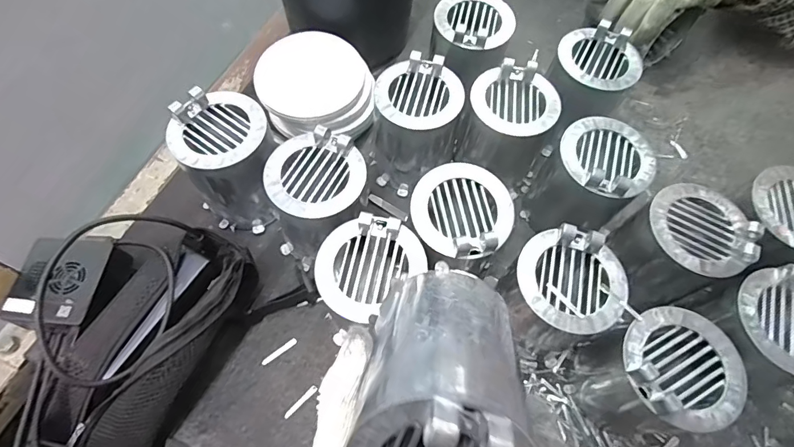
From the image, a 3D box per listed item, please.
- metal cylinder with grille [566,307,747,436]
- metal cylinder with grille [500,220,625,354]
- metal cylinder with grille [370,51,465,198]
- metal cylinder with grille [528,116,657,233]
[{"bbox_3d":[0.208,0.128,0.366,0.080,0.125,0.082,1,64,-2],"label":"metal cylinder with grille"},{"bbox_3d":[0.136,0.067,0.383,0.087,0.114,0.084,1,64,-2],"label":"metal cylinder with grille"},{"bbox_3d":[0.018,-0.098,0.464,0.089,0.116,0.092,-1,64,-3],"label":"metal cylinder with grille"},{"bbox_3d":[0.191,-0.038,0.444,0.080,0.118,0.081,1,64,-2],"label":"metal cylinder with grille"}]

